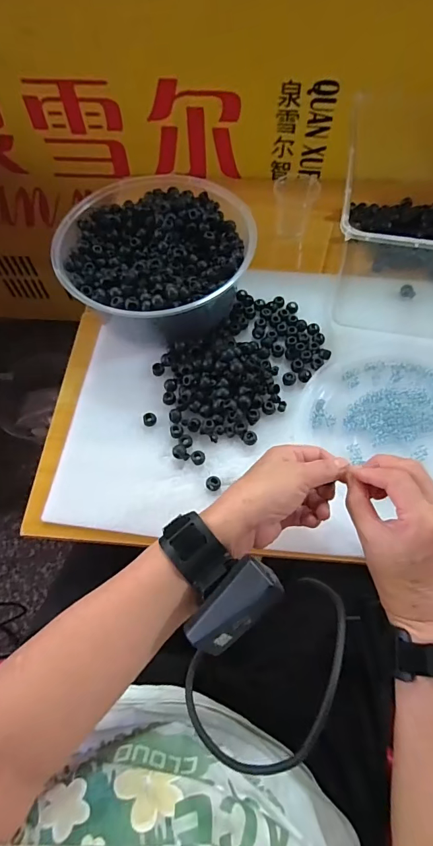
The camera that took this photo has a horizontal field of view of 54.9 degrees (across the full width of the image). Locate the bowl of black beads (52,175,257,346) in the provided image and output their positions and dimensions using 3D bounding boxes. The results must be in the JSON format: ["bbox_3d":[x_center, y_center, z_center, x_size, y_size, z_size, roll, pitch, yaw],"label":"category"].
[{"bbox_3d":[-0.076,-0.215,0.566,0.244,0.088,0.228,0,64,1],"label":"bowl of black beads"}]

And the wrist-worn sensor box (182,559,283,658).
[{"bbox_3d":[0.013,0.135,0.305,0.075,0.017,0.035,-45,71,2],"label":"wrist-worn sensor box"}]

